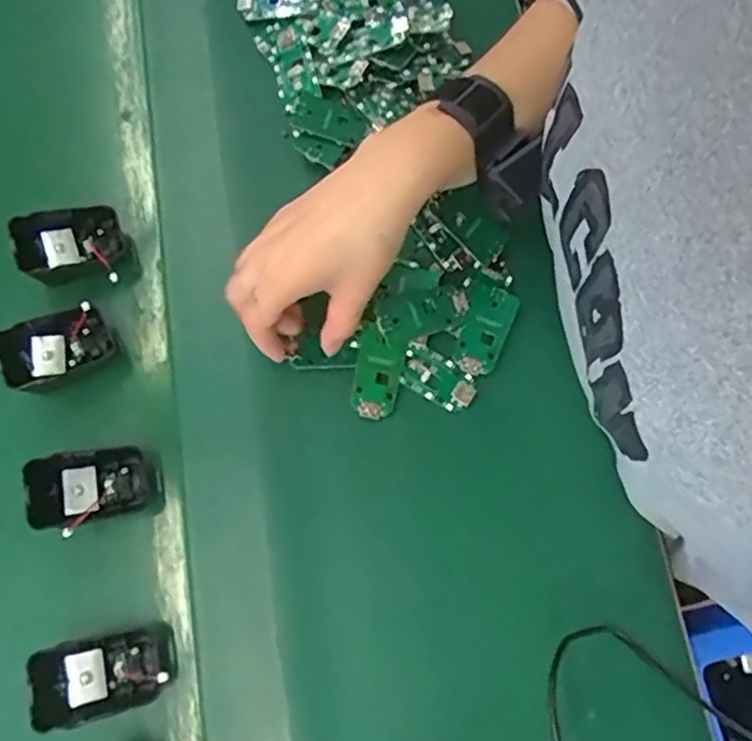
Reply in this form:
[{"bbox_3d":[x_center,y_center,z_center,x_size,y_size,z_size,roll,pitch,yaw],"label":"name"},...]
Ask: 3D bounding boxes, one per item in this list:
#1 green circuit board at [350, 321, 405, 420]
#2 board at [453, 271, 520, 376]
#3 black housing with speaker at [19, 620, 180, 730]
[{"bbox_3d":[0.001,0.001,0.435,0.030,0.006,0.060,12,87,-2],"label":"green circuit board"},{"bbox_3d":[0.076,-0.033,0.448,0.033,0.004,0.072,22,78,4],"label":"board"},{"bbox_3d":[-0.159,0.180,0.387,0.080,0.017,0.044,-5,67,-27],"label":"black housing with speaker"}]

